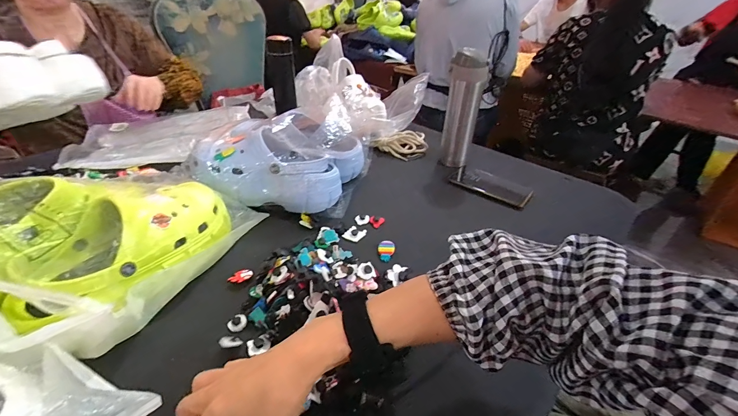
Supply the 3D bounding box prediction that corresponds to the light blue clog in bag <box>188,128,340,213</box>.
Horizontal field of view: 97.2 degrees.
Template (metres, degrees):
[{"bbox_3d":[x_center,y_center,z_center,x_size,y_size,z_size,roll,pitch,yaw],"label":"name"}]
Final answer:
[{"bbox_3d":[-0.172,-0.074,0.555,0.245,0.097,0.113,3,36,0],"label":"light blue clog in bag"}]

